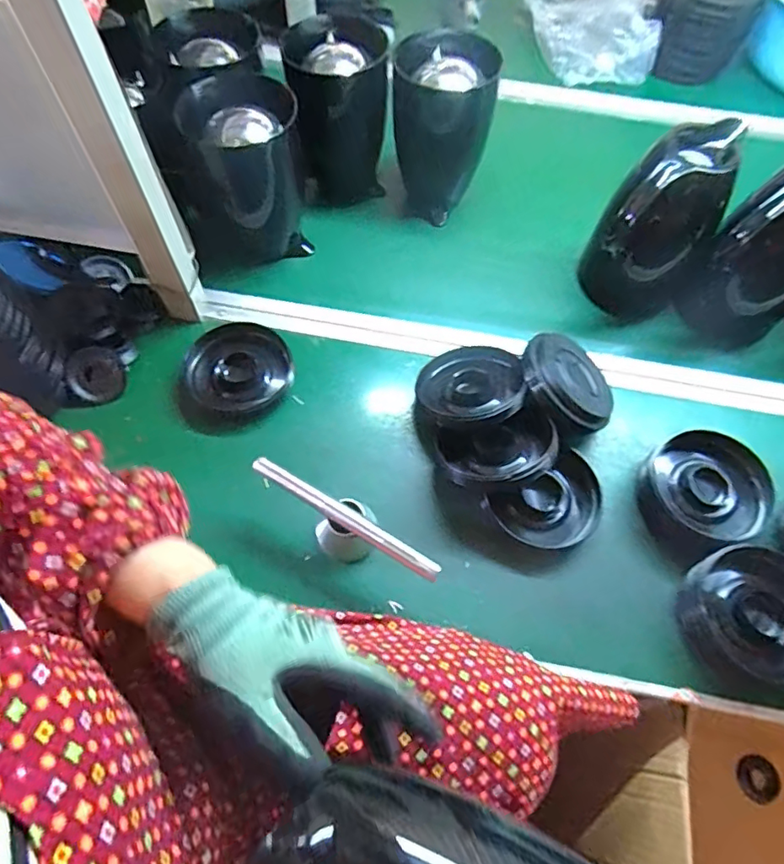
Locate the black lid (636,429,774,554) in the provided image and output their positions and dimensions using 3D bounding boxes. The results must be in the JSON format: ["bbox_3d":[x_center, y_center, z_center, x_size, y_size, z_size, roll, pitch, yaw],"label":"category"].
[{"bbox_3d":[0.324,0.061,0.565,0.110,0.050,0.117,1,62,-2],"label":"black lid"}]

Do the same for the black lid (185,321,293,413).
[{"bbox_3d":[-0.178,-0.078,0.635,0.115,0.021,0.111,1,62,-2],"label":"black lid"}]

